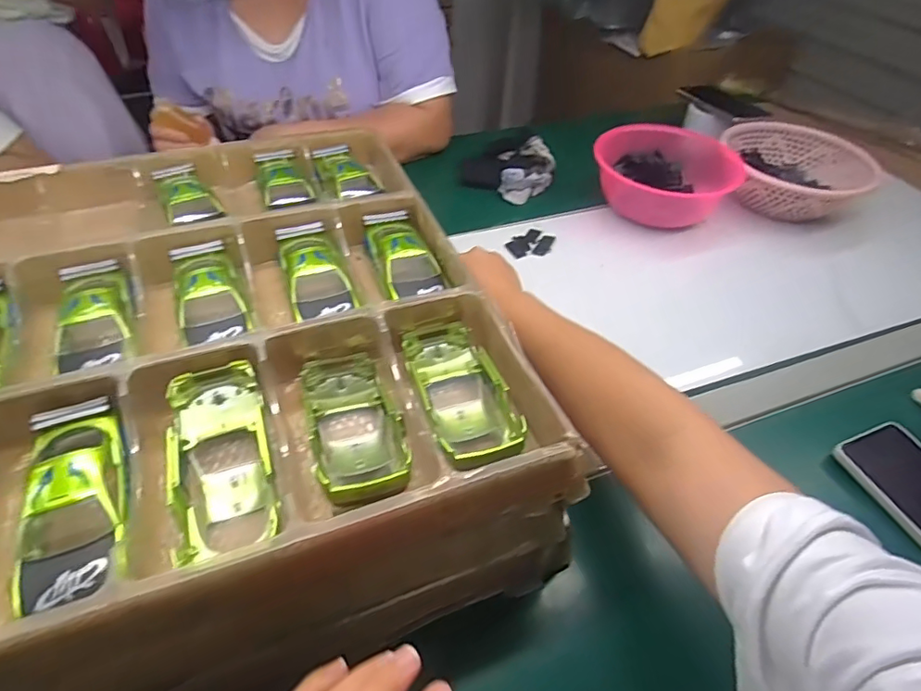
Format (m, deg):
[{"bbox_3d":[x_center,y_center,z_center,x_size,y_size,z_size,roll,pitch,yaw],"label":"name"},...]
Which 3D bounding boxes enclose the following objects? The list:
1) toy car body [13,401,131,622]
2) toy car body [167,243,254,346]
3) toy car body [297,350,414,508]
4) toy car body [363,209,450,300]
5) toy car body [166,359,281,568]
[{"bbox_3d":[-0.214,0.088,0.302,0.054,0.046,0.123,-17,48,-16],"label":"toy car body"},{"bbox_3d":[-0.198,-0.043,0.416,0.049,0.025,0.113,-20,49,-19],"label":"toy car body"},{"bbox_3d":[-0.067,0.053,0.339,0.054,0.030,0.133,-16,33,-14],"label":"toy car body"},{"bbox_3d":[-0.051,-0.081,0.464,0.048,0.024,0.111,-16,48,-15],"label":"toy car body"},{"bbox_3d":[-0.141,0.066,0.320,0.054,0.039,0.117,-14,47,-14],"label":"toy car body"}]

